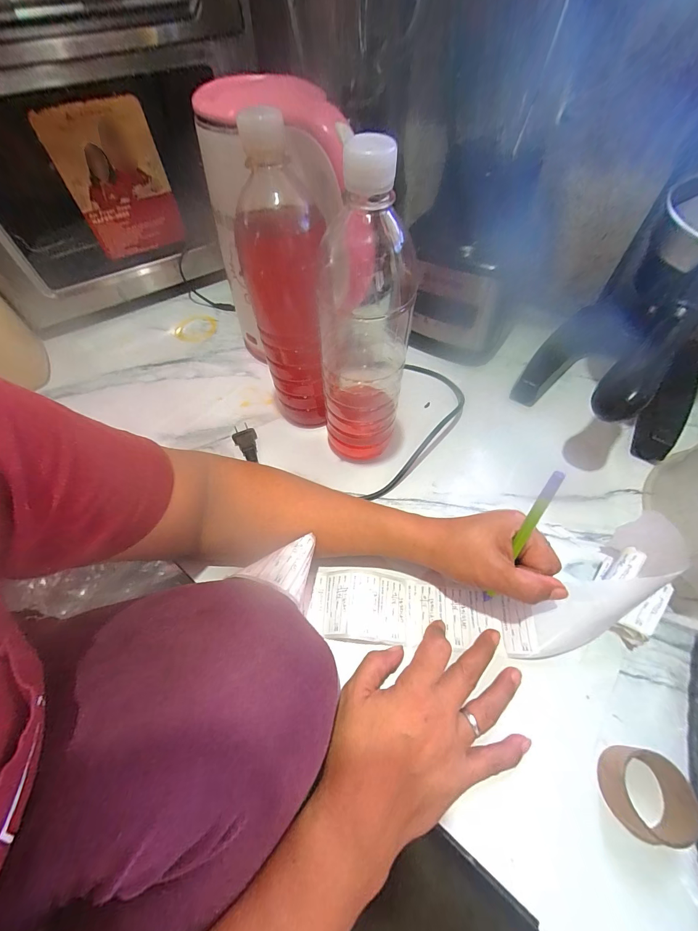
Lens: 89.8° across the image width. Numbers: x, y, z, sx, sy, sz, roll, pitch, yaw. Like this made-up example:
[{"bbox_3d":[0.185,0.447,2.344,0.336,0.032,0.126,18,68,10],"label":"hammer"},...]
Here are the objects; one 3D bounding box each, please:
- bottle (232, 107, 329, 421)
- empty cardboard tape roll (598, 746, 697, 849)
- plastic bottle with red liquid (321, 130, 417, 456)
[{"bbox_3d":[-0.054,-0.140,0.335,0.074,0.264,0.065,-6,56,-2],"label":"bottle"},{"bbox_3d":[0.193,0.215,0.229,0.044,0.030,0.048,-1,56,2],"label":"empty cardboard tape roll"},{"bbox_3d":[0.012,-0.102,0.303,0.073,0.268,0.061,-5,56,-1],"label":"plastic bottle with red liquid"}]

